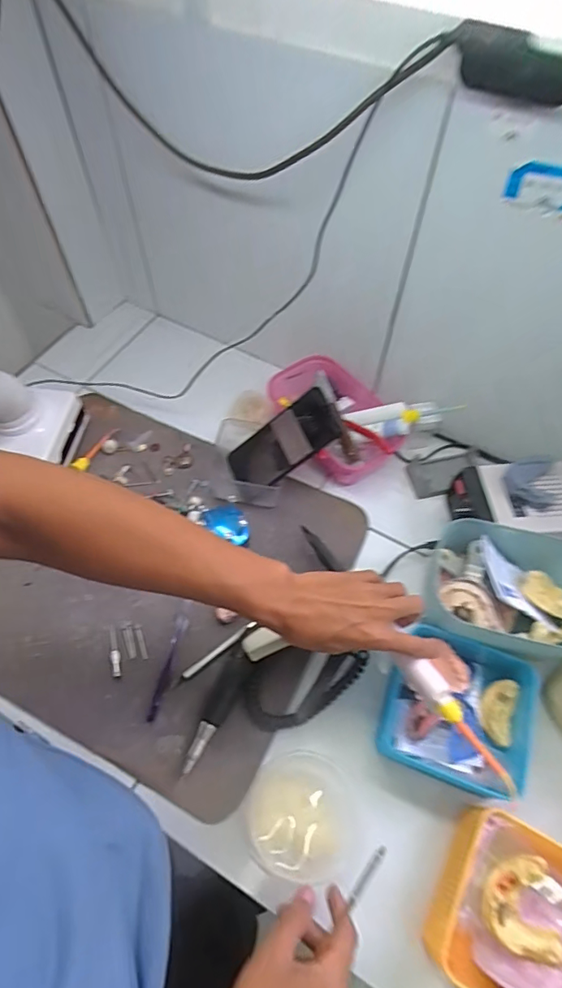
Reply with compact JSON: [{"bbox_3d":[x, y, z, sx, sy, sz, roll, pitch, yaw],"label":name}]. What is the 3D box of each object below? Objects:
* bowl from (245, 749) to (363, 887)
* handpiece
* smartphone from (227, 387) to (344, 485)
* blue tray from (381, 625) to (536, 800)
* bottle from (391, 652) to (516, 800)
[{"bbox_3d":[0.022,0.306,0.473,0.108,0.033,0.101,0,60,0],"label":"bowl"},{"bbox_3d":[-0.071,0.232,0.519,0.027,0.026,0.121,24,63,13],"label":"handpiece"},{"bbox_3d":[0.001,-0.061,0.633,0.159,0.013,0.072,-35,74,27],"label":"smartphone"},{"bbox_3d":[0.181,0.222,0.509,0.141,0.055,0.134,19,62,11],"label":"blue tray"},{"bbox_3d":[0.162,0.207,0.444,0.025,0.036,0.145,-40,93,-20],"label":"bottle"}]

